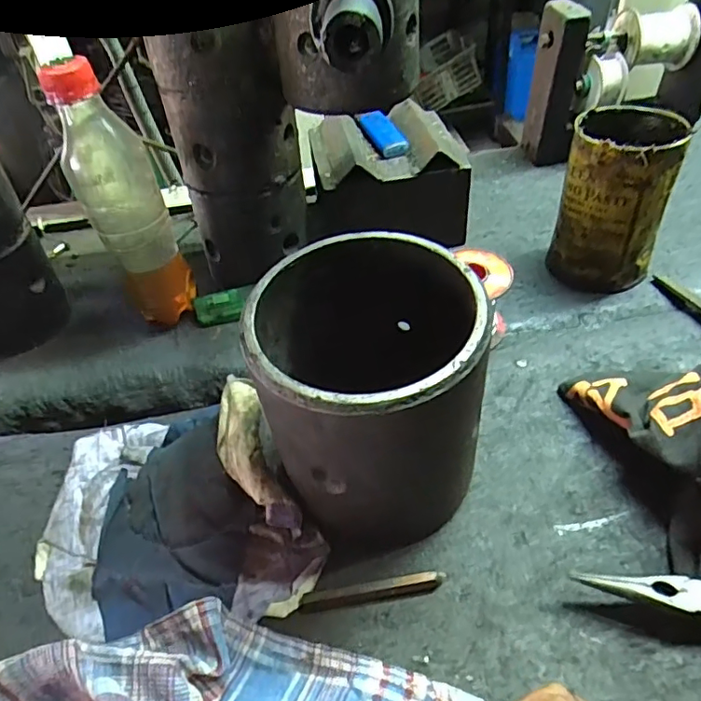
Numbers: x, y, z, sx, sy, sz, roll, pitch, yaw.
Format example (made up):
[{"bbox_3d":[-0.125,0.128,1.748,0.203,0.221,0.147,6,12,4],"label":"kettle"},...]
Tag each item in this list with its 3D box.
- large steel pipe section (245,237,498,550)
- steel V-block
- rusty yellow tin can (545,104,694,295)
[{"bbox_3d":[0.015,0.022,0.288,0.111,0.128,0.114,-10,42,-4],"label":"large steel pipe section"},{"bbox_3d":[0.027,-0.147,0.490,0.129,0.091,0.107,-13,43,-7],"label":"steel V-block"},{"bbox_3d":[0.194,-0.108,0.414,0.067,0.115,0.073,-4,42,4],"label":"rusty yellow tin can"}]

